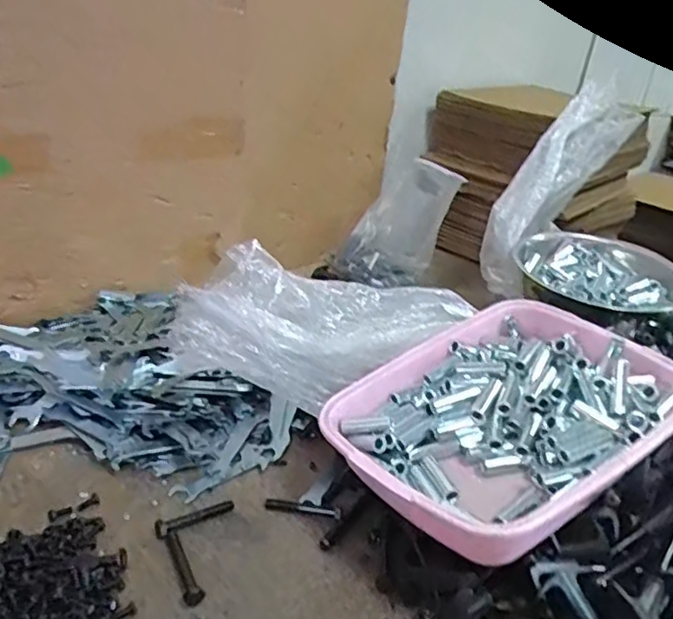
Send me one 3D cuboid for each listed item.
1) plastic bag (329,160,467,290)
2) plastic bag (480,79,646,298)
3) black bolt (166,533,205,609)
[{"bbox_3d":[0.106,-0.150,1.137,0.216,0.191,0.138,5,26,-2],"label":"plastic bag"},{"bbox_3d":[0.353,-0.199,1.013,0.089,0.382,0.128,32,-5,45],"label":"plastic bag"},{"bbox_3d":[-0.131,0.216,0.527,0.014,0.011,0.078,-9,30,-28],"label":"black bolt"}]

